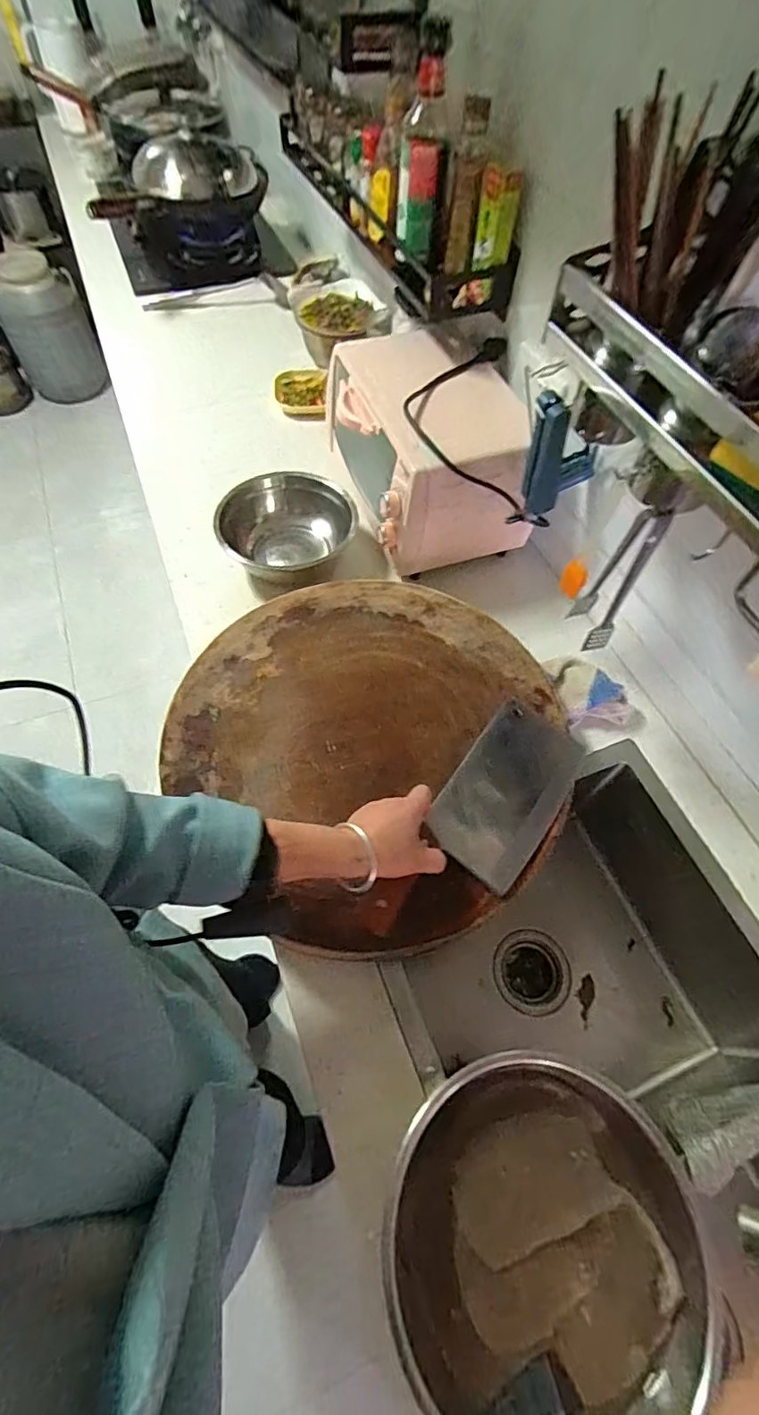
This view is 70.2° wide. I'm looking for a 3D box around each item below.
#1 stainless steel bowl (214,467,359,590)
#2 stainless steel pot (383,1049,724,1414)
[{"bbox_3d":[-0.145,-0.282,0.870,0.202,0.085,0.211,1,60,-2],"label":"stainless steel bowl"},{"bbox_3d":[0.133,0.425,0.443,0.242,0.067,0.231,1,60,-2],"label":"stainless steel pot"}]

